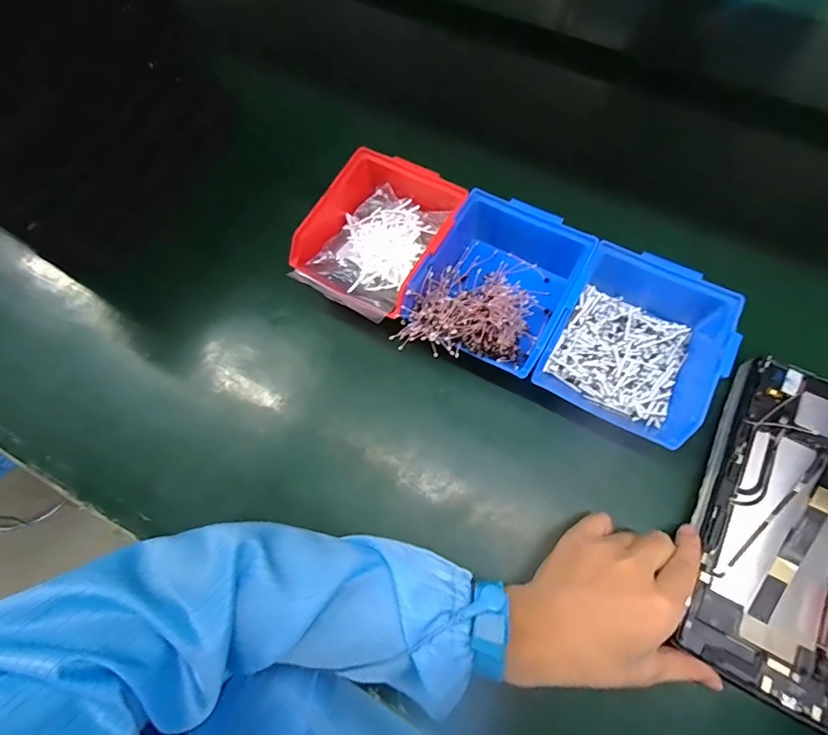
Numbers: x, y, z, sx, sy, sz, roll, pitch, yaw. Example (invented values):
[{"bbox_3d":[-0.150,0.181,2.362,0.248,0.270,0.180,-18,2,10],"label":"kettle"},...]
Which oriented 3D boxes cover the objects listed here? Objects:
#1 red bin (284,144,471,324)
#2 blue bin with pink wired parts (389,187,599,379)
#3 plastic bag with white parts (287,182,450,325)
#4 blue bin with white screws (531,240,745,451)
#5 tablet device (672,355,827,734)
[{"bbox_3d":[-0.027,-0.126,0.418,0.118,0.065,0.175,30,72,13],"label":"red bin"},{"bbox_3d":[0.072,-0.070,0.392,0.120,0.060,0.157,26,71,11],"label":"blue bin with pink wired parts"},{"bbox_3d":[-0.036,-0.108,0.421,0.098,0.046,0.141,29,72,12],"label":"plastic bag with white parts"},{"bbox_3d":[0.187,-0.027,0.371,0.123,0.060,0.146,26,71,11],"label":"blue bin with white screws"},{"bbox_3d":[0.293,0.120,0.324,0.151,0.016,0.239,30,72,13],"label":"tablet device"}]

